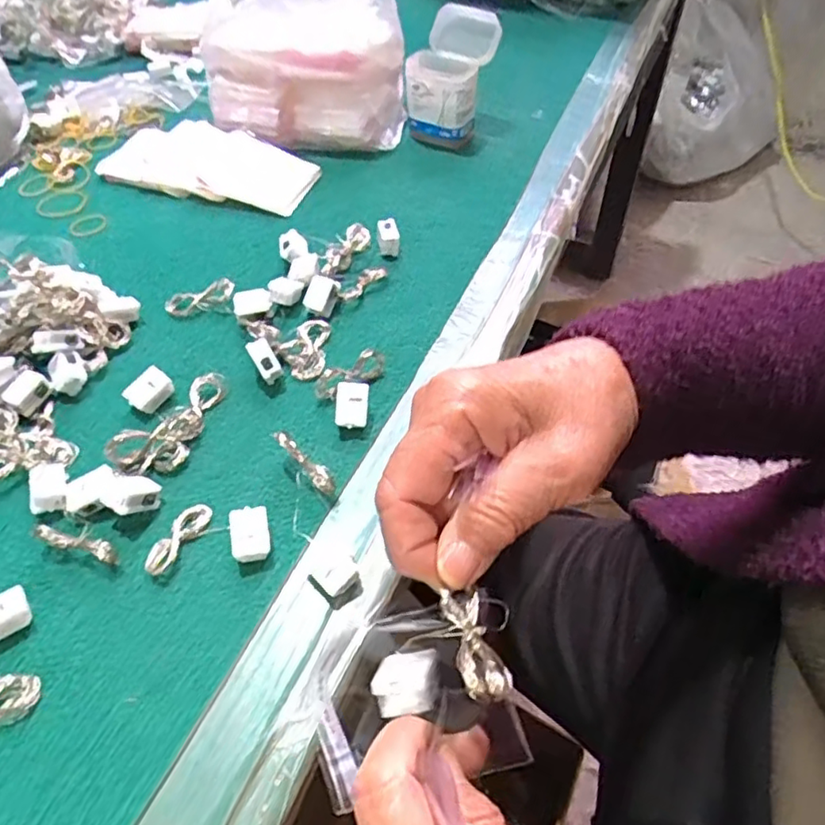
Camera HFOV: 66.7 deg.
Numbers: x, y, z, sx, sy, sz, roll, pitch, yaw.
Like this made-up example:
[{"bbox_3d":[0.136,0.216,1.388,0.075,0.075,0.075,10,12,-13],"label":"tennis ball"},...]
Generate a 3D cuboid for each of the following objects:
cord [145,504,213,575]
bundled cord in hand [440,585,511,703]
[{"bbox_3d":[-0.131,0.069,0.348,0.015,0.014,0.047,21,54,17],"label":"cord"},{"bbox_3d":[0.024,0.077,0.210,0.024,0.013,0.037,-9,51,-8],"label":"bundled cord in hand"}]

